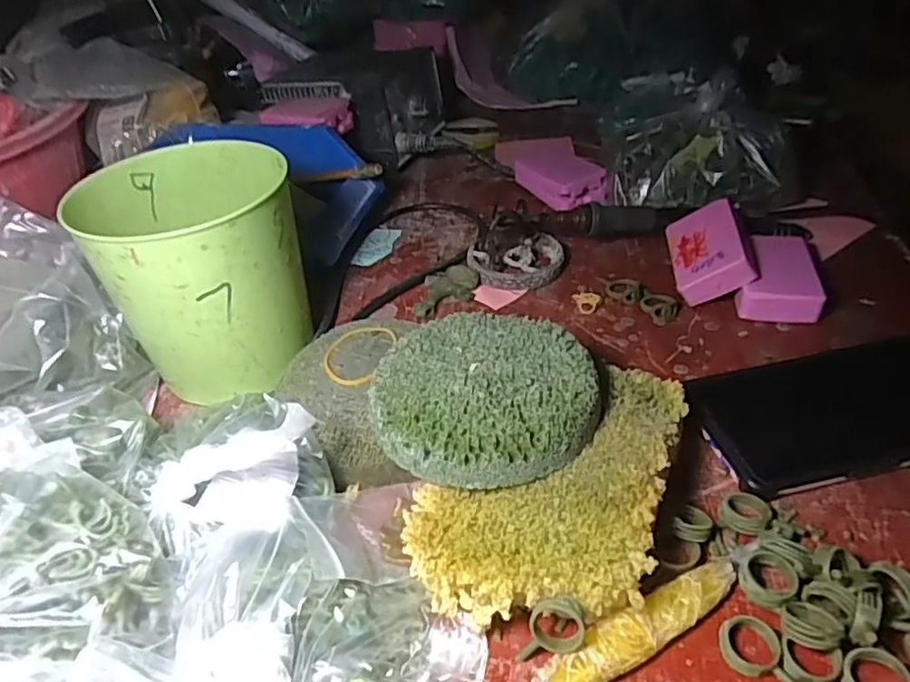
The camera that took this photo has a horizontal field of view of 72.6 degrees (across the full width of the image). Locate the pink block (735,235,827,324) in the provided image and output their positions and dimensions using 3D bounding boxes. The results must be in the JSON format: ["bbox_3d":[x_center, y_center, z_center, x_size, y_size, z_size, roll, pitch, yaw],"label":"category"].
[{"bbox_3d":[0.210,-0.043,0.407,0.046,0.022,0.074,8,41,16],"label":"pink block"}]

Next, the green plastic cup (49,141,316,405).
[{"bbox_3d":[-0.142,-0.042,0.366,0.097,0.109,0.114,-18,41,-14],"label":"green plastic cup"}]

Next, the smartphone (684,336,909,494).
[{"bbox_3d":[0.207,0.032,0.327,0.161,0.013,0.083,-11,40,-6],"label":"smartphone"}]

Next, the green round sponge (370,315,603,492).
[{"bbox_3d":[0.013,0.021,0.287,0.100,0.019,0.094,-3,39,3],"label":"green round sponge"}]

